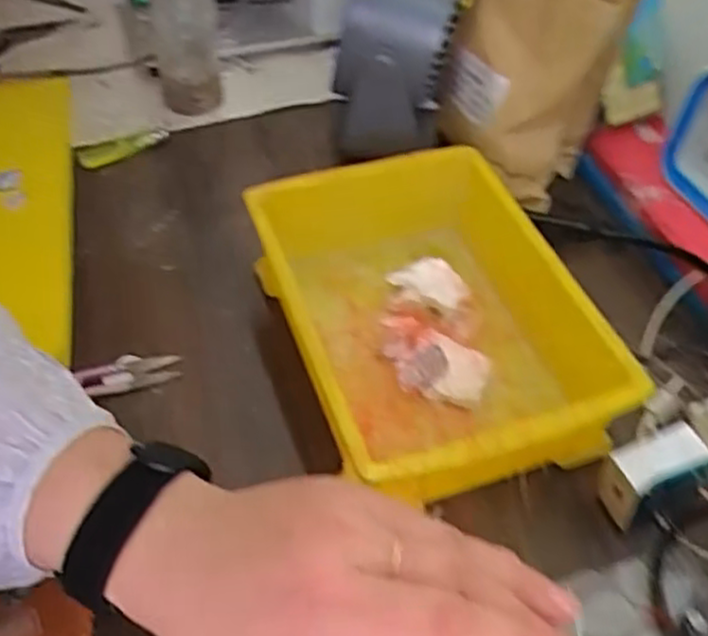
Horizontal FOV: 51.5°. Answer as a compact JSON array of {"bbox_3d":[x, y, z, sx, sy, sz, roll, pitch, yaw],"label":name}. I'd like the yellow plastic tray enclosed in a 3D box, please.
[{"bbox_3d":[0.045,0.000,0.497,0.181,0.082,0.257,-13,51,-13],"label":"yellow plastic tray"}]

